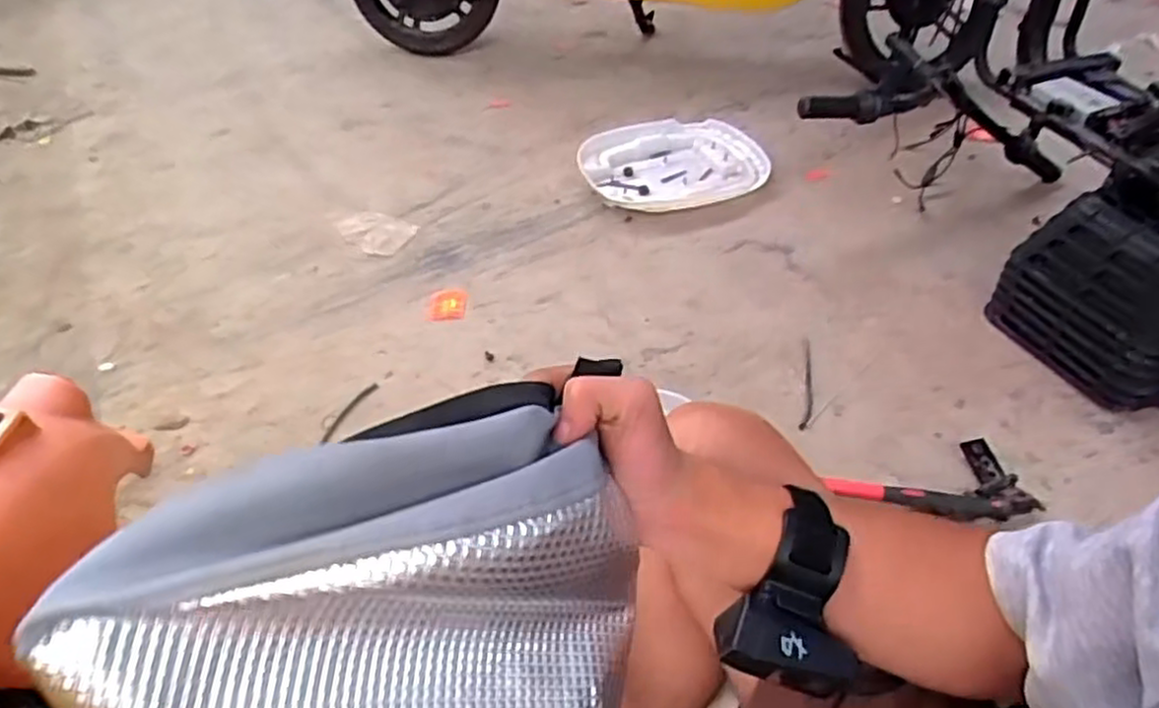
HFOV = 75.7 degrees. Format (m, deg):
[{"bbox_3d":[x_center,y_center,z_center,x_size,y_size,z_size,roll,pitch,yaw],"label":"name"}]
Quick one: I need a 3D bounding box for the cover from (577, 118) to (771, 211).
[{"bbox_3d":[0.195,-0.381,1.493,0.374,0.042,0.279,-18,49,-18],"label":"cover"}]

